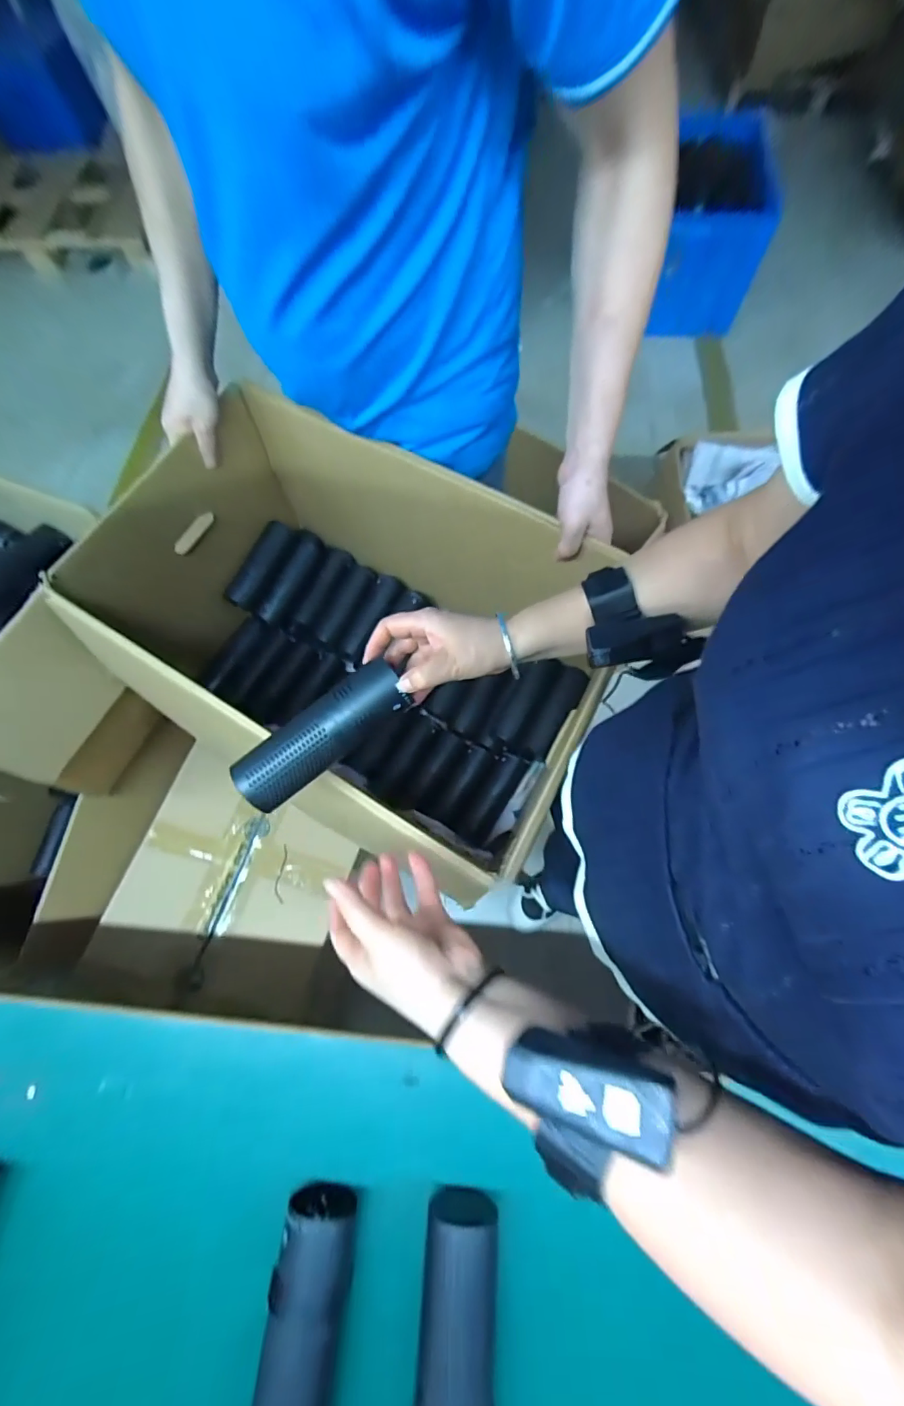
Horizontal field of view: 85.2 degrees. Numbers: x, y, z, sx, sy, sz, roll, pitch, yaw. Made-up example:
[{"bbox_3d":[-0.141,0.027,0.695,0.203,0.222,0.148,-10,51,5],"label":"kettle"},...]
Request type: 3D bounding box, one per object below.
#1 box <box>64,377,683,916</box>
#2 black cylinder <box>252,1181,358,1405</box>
[{"bbox_3d":[-0.115,-0.109,0.743,0.632,0.385,0.371,28,70,11],"label":"box"},{"bbox_3d":[-0.106,0.461,0.359,0.057,0.071,0.165,7,67,3],"label":"black cylinder"}]

